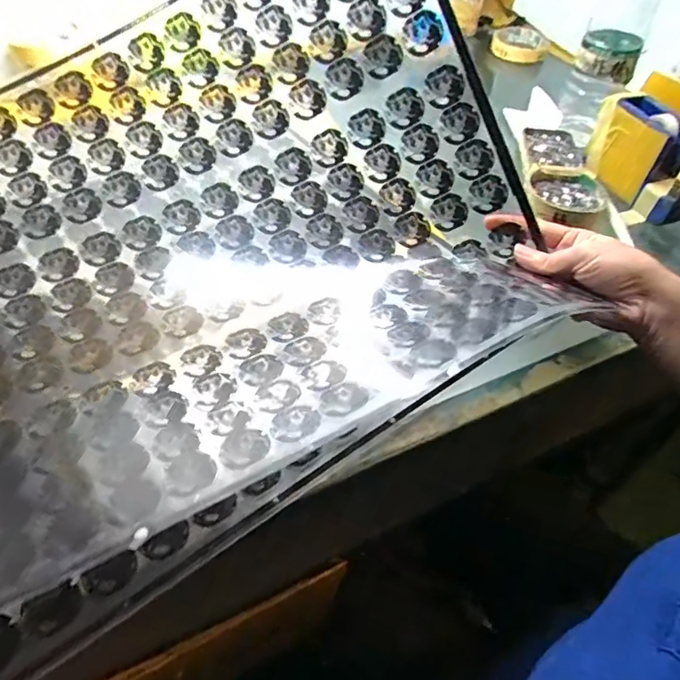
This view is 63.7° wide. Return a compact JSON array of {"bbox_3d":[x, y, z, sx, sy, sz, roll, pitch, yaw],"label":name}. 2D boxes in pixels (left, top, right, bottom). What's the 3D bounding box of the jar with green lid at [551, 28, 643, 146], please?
[{"bbox_3d":[0.283,-0.282,0.610,0.065,0.112,0.061,21,51,13],"label":"jar with green lid"}]

